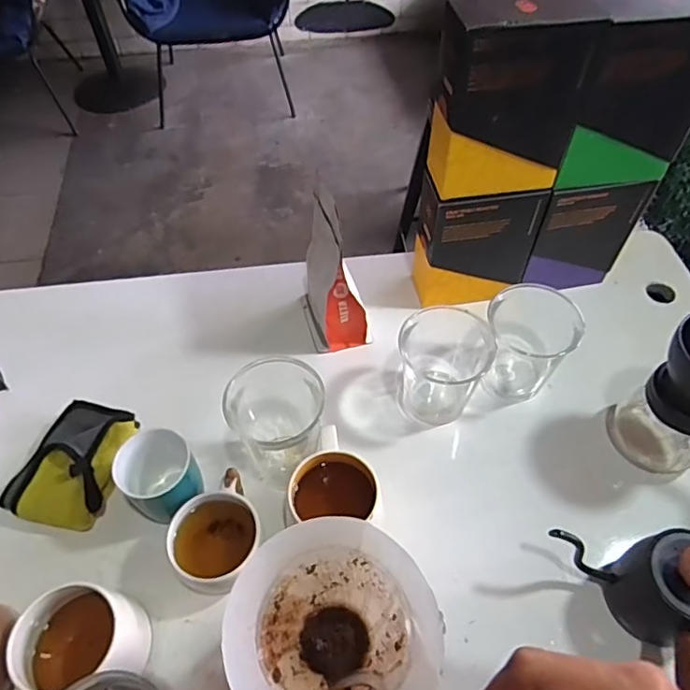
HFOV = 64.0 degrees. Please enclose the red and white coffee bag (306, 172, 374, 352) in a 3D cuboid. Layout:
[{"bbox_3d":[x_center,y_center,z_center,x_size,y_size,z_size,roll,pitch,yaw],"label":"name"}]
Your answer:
[{"bbox_3d":[-0.007,-0.082,0.592,0.061,0.181,0.083,-10,54,-7],"label":"red and white coffee bag"}]

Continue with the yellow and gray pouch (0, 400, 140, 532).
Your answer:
[{"bbox_3d":[-0.263,0.117,0.541,0.086,0.041,0.119,13,54,10],"label":"yellow and gray pouch"}]

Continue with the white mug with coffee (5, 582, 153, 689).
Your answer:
[{"bbox_3d":[-0.204,0.240,0.438,0.085,0.083,0.089,0,53,0],"label":"white mug with coffee"}]

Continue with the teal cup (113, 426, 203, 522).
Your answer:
[{"bbox_3d":[-0.167,0.123,0.506,0.064,0.085,0.062,0,53,0],"label":"teal cup"}]

